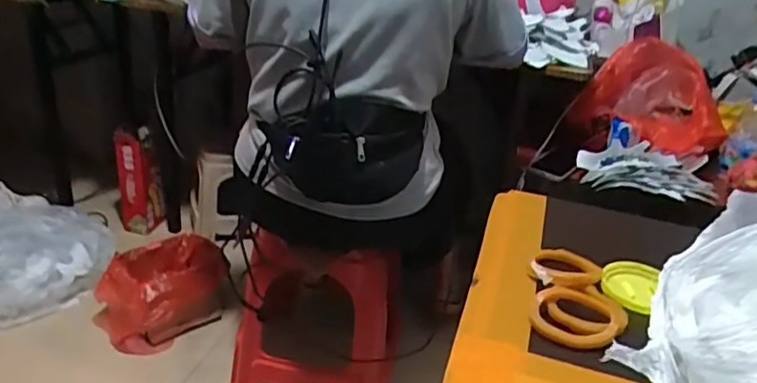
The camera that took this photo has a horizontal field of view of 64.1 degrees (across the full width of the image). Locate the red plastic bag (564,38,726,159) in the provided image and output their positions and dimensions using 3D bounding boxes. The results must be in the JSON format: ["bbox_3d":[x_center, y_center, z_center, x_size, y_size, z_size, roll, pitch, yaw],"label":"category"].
[{"bbox_3d":[0.581,-0.210,1.294,0.293,0.201,0.162,20,29,24],"label":"red plastic bag"}]

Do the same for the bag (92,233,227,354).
[{"bbox_3d":[-0.532,0.245,1.495,0.300,0.181,0.245,-4,28,-20],"label":"bag"}]

